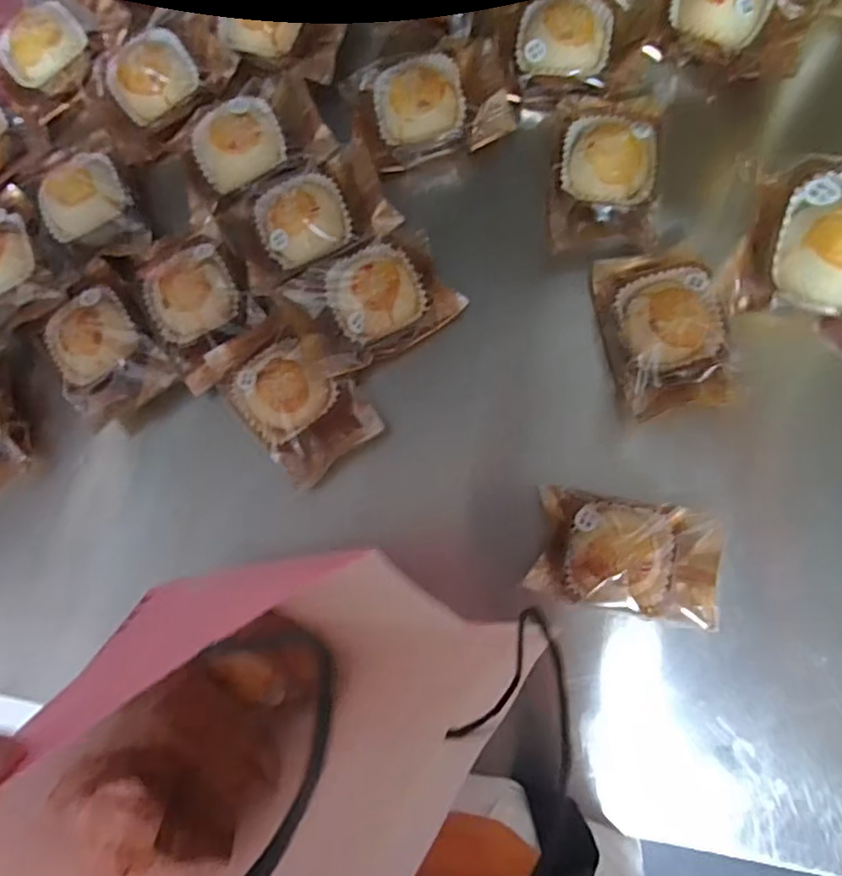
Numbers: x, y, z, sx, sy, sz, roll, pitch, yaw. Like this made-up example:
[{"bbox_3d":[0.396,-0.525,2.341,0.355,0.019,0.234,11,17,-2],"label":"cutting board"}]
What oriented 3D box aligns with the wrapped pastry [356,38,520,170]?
[{"bbox_3d":[0.009,-0.257,0.459,0.109,0.025,0.076,-13,83,3],"label":"wrapped pastry"}]

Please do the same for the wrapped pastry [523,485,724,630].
[{"bbox_3d":[0.139,0.079,0.420,0.118,0.042,0.074,9,85,6],"label":"wrapped pastry"}]

